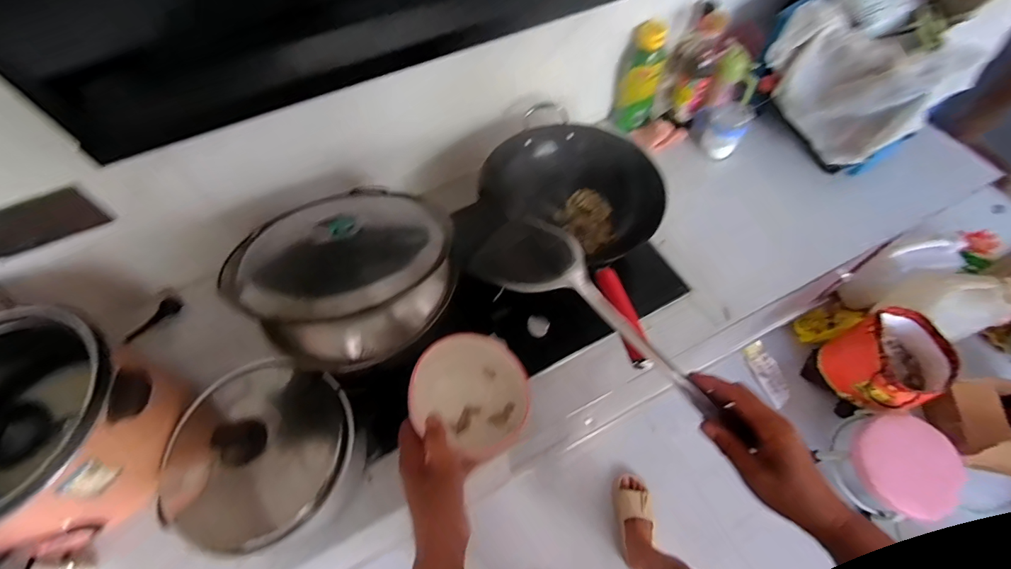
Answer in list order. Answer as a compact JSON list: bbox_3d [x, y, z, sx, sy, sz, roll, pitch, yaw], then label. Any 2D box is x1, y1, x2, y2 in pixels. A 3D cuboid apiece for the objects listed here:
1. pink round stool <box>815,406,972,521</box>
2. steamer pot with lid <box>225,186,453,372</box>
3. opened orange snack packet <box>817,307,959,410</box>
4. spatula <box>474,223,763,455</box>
[{"bbox_3d":[1.084,0.506,1.247,0.231,0.208,0.246,-38,66,-19],"label":"pink round stool"},{"bbox_3d":[-0.238,-0.032,0.694,0.320,0.140,0.290,-34,65,-17],"label":"steamer pot with lid"},{"bbox_3d":[1.158,0.243,1.349,0.234,0.228,0.254,-21,61,-11],"label":"opened orange snack packet"},{"bbox_3d":[0.111,0.047,0.468,0.323,0.048,0.103,42,68,6],"label":"spatula"}]

